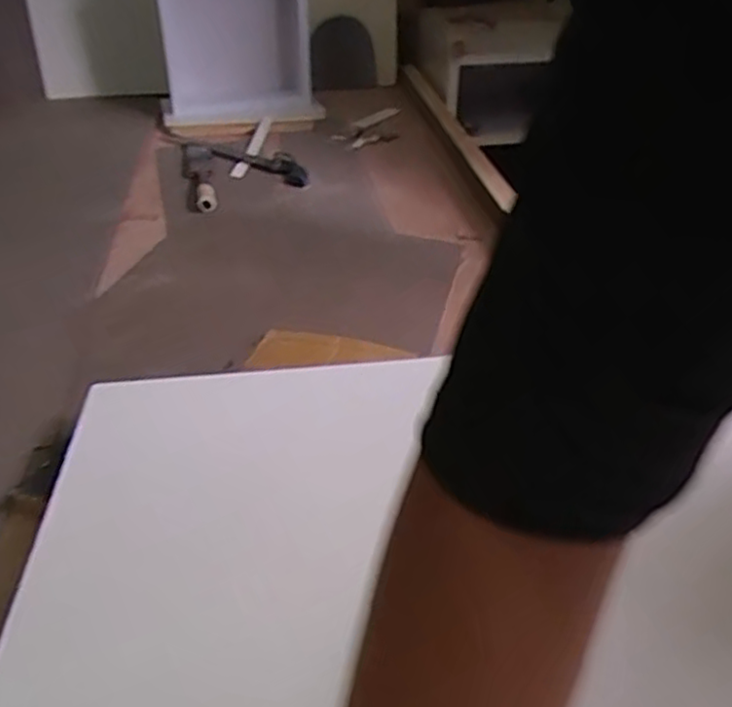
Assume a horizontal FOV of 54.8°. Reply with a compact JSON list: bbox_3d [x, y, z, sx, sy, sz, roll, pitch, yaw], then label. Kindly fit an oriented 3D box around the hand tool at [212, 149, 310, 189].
[{"bbox_3d":[-0.186,-0.349,1.292,0.239,0.024,0.067,29,44,33],"label":"hand tool"}]

